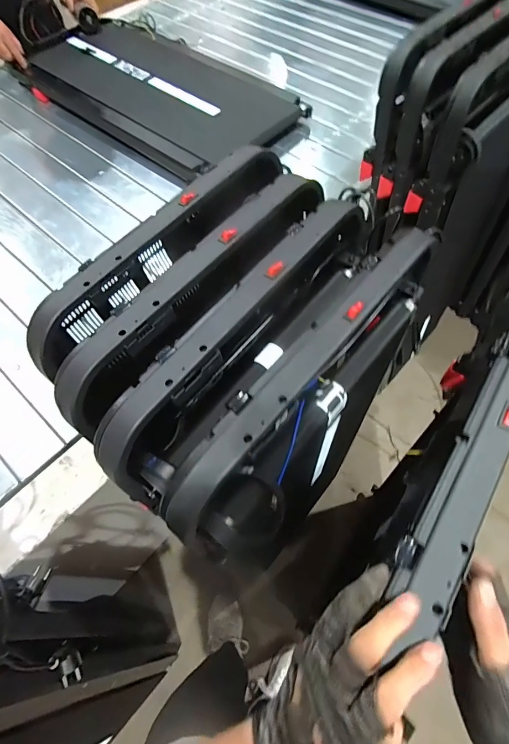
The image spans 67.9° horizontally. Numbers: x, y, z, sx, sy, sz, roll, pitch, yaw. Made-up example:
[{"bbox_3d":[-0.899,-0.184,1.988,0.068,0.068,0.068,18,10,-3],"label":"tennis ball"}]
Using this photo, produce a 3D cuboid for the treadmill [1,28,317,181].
[{"bbox_3d":[-0.330,-0.927,1.254,0.977,0.104,0.438,35,68,17],"label":"treadmill"}]

